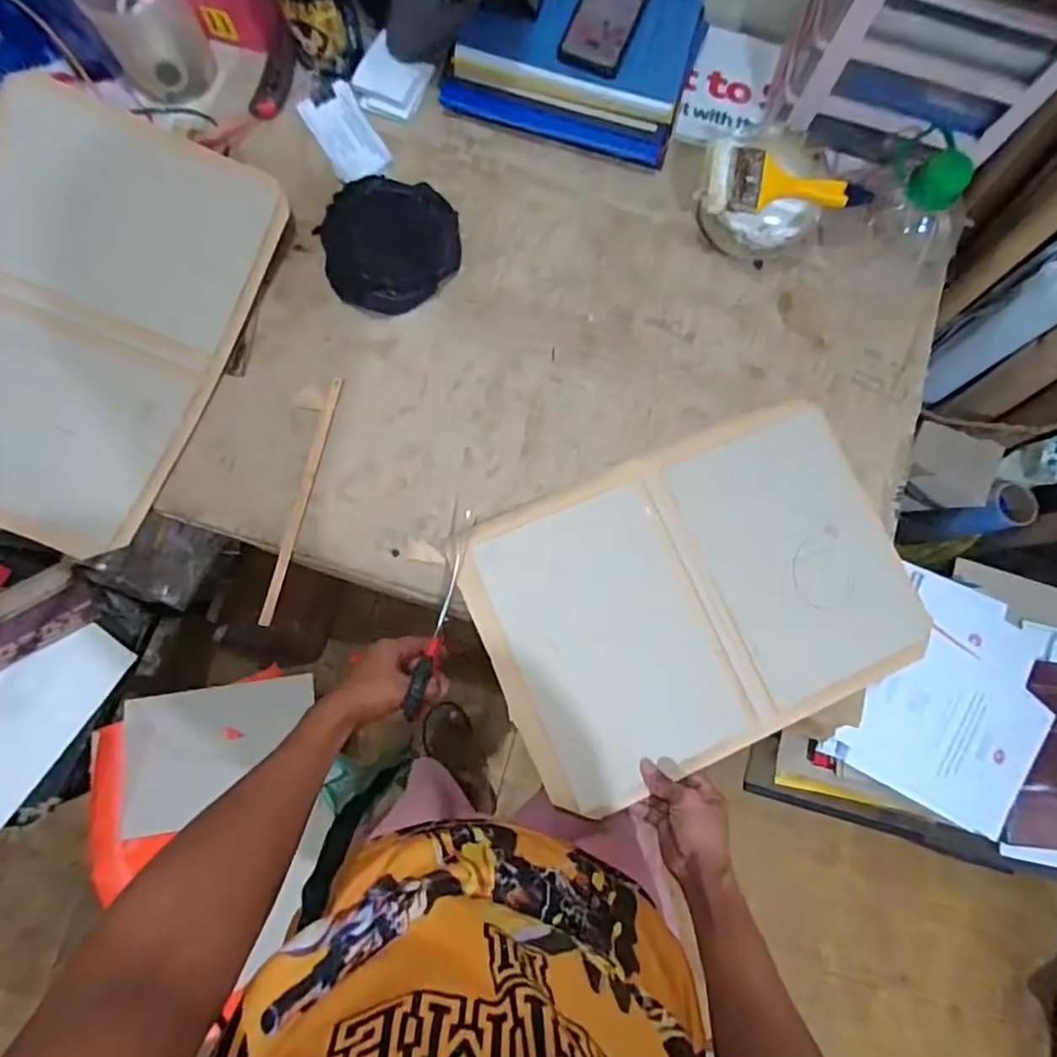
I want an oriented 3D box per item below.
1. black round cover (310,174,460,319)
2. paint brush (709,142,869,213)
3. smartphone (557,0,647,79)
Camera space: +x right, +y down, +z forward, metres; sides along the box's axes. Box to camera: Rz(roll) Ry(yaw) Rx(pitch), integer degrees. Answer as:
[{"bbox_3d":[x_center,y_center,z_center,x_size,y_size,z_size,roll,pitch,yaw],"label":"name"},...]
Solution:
[{"bbox_3d":[-0.167,-0.350,0.725,0.162,0.019,0.166,0,80,-2],"label":"black round cover"},{"bbox_3d":[0.301,-0.399,0.682,0.189,0.022,0.068,1,80,-2],"label":"paint brush"},{"bbox_3d":[0.098,-0.642,0.741,0.079,0.015,0.157,21,80,2],"label":"smartphone"}]

